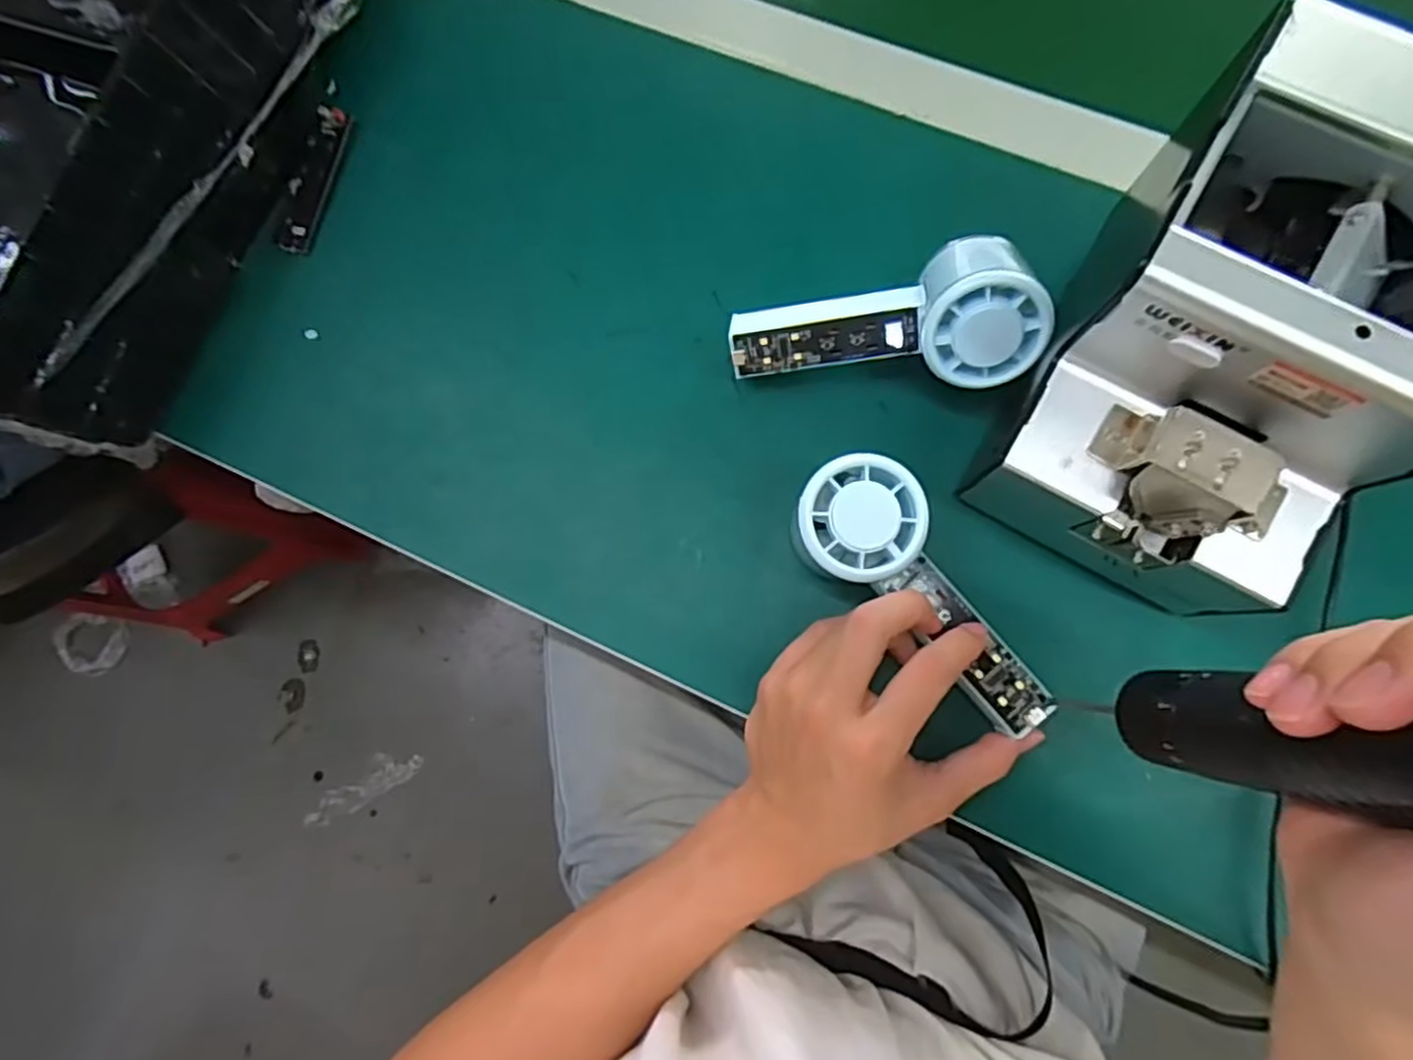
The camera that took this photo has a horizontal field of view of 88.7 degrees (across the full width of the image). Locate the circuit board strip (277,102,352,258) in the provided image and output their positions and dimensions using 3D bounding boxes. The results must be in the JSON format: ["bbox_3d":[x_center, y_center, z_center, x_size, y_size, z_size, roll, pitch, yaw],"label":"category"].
[{"bbox_3d":[-0.236,-0.211,0.436,0.020,0.004,0.092,17,86,-11],"label":"circuit board strip"}]

